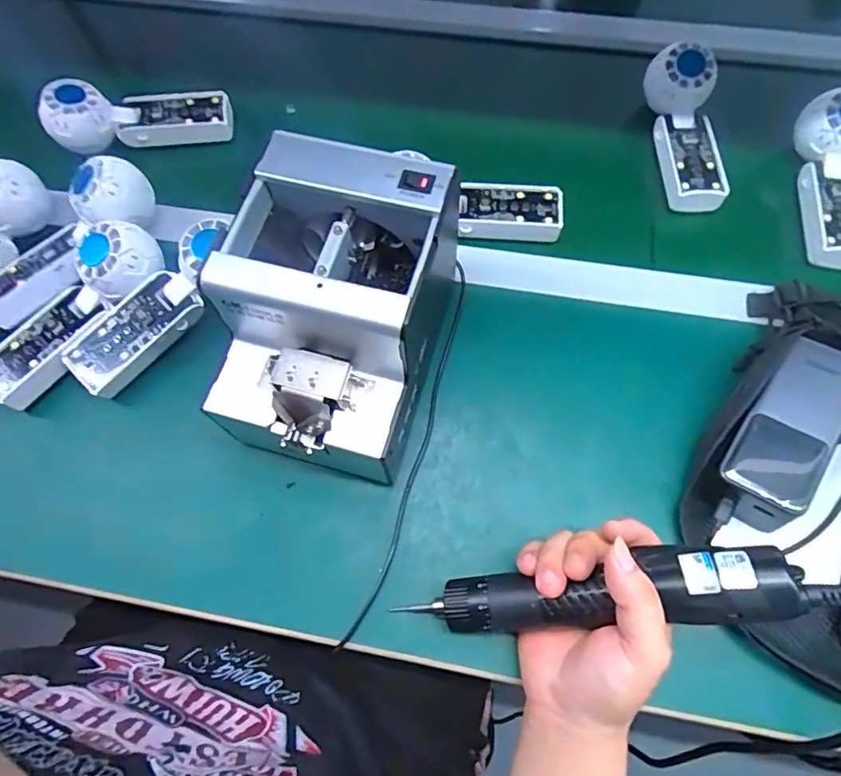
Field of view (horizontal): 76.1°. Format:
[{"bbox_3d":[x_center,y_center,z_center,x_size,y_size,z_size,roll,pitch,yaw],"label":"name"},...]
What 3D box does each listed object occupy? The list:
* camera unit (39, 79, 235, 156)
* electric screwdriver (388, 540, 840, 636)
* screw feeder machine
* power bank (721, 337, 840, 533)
[{"bbox_3d":[-0.284,-0.281,0.546,0.174,0.057,0.062,-8,67,-2],"label":"camera unit"},{"bbox_3d":[0.112,0.124,0.325,0.264,0.034,0.039,-14,65,20],"label":"electric screwdriver"},{"bbox_3d":[-0.058,-0.046,0.379,0.129,0.154,0.170,17,68,8],"label":"screw feeder machine"},{"bbox_3d":[0.253,0.028,0.371,0.052,0.027,0.133,32,71,14],"label":"power bank"}]

